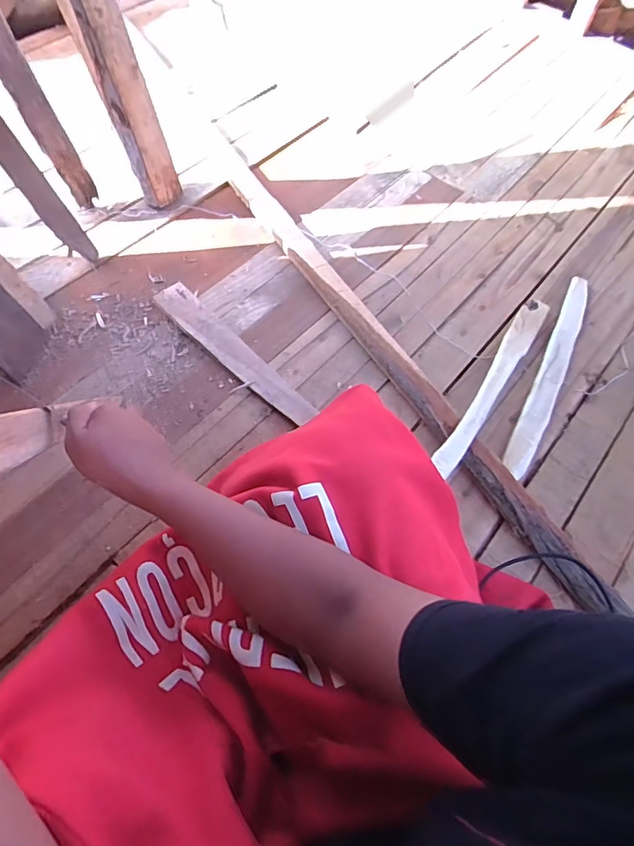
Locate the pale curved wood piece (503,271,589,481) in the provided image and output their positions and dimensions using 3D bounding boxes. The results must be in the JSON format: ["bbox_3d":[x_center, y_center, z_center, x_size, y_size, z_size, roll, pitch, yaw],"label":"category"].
[{"bbox_3d":[0.420,-0.095,0.873,0.048,0.019,0.467,26,63,10],"label":"pale curved wood piece"}]

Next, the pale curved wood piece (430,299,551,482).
[{"bbox_3d":[0.305,-0.075,0.837,0.046,0.048,0.448,31,64,13],"label":"pale curved wood piece"}]

